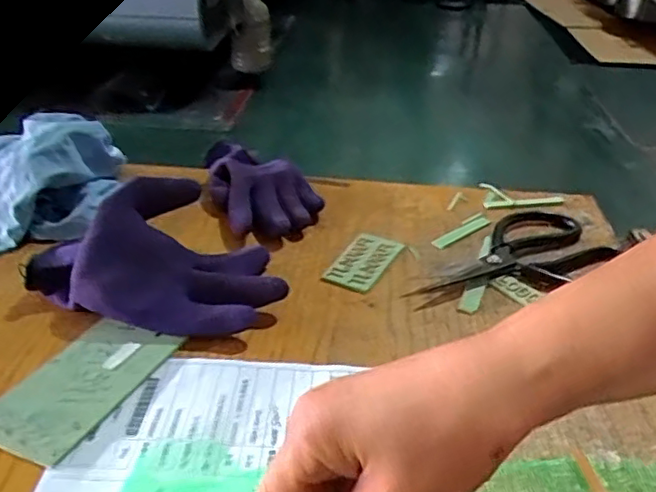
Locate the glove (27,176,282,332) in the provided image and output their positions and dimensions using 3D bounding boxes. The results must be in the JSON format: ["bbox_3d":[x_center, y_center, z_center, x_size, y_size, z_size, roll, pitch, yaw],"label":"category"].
[{"bbox_3d":[-0.123,0.007,0.451,0.173,0.072,0.099,2,32,1],"label":"glove"}]

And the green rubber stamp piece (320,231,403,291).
[{"bbox_3d":[0.029,0.012,0.512,0.042,0.006,0.076,16,35,22],"label":"green rubber stamp piece"}]

